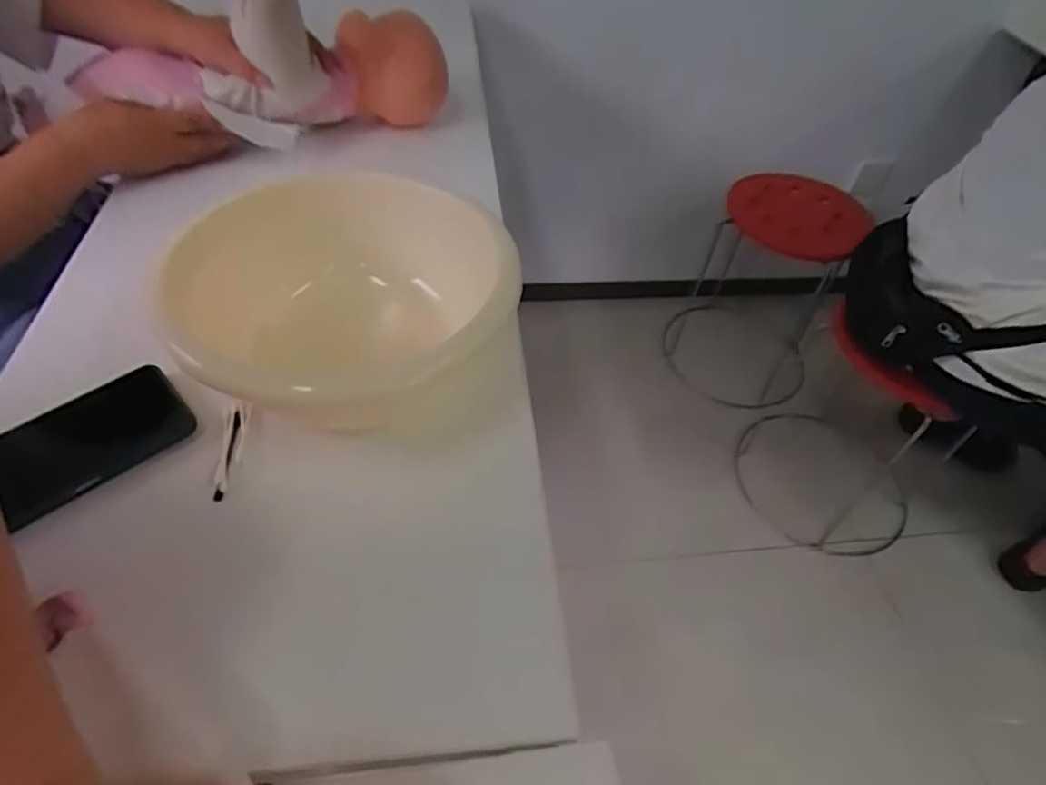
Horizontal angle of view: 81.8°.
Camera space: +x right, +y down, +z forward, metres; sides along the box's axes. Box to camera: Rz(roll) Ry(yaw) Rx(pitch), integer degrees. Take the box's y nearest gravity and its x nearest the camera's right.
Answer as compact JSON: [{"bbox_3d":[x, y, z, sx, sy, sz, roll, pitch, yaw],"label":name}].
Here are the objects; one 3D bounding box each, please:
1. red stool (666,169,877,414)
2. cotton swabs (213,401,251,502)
[{"bbox_3d":[0.591,-0.283,1.462,0.337,0.455,0.368,24,52,15],"label":"red stool"},{"bbox_3d":[-0.203,0.040,0.421,0.017,0.011,0.072,-3,50,-7],"label":"cotton swabs"}]

